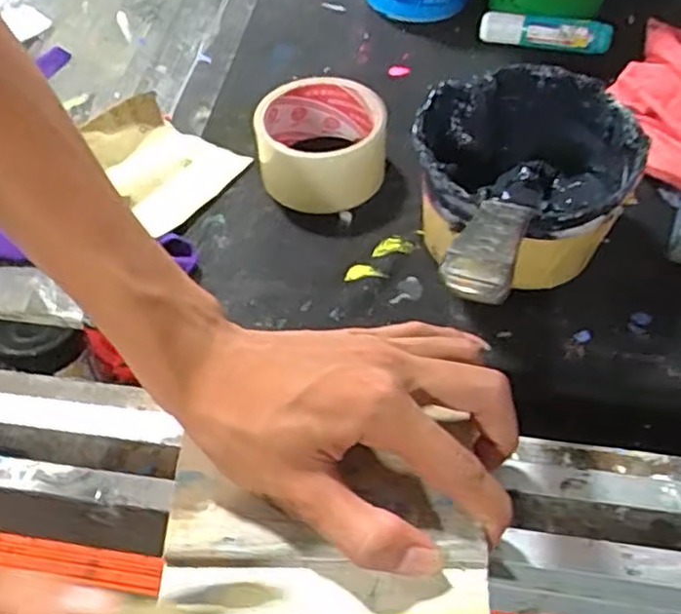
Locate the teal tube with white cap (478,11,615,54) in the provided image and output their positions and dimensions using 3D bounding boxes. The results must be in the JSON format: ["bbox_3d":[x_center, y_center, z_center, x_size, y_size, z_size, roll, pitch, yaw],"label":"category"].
[{"bbox_3d":[0.176,-0.235,0.605,0.110,0.026,0.016,8,51,9],"label":"teal tube with white cap"}]

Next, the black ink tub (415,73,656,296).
[{"bbox_3d":[0.112,-0.083,0.441,0.125,0.069,0.132,-1,51,1],"label":"black ink tub"}]

